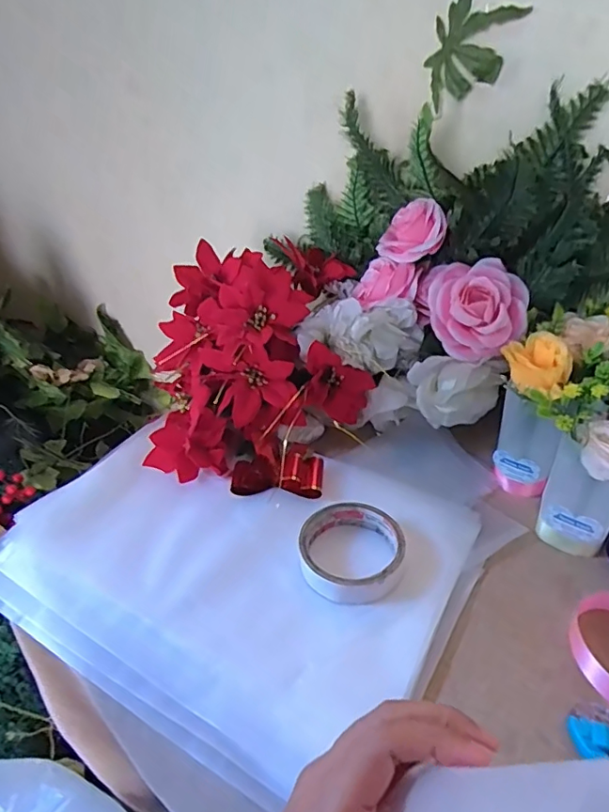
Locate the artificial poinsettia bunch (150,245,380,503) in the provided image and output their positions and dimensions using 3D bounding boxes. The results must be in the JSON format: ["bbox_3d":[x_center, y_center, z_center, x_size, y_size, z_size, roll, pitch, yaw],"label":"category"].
[{"bbox_3d":[-0.043,-0.058,0.564,0.235,0.150,0.255,4,35,6],"label":"artificial poinsettia bunch"}]

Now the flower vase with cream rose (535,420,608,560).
[{"bbox_3d":[0.232,0.070,0.438,0.056,0.113,0.041,24,41,31],"label":"flower vase with cream rose"}]

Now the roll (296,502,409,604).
[{"bbox_3d":[0.039,0.120,0.439,0.084,0.023,0.090,0,36,0],"label":"roll"}]

